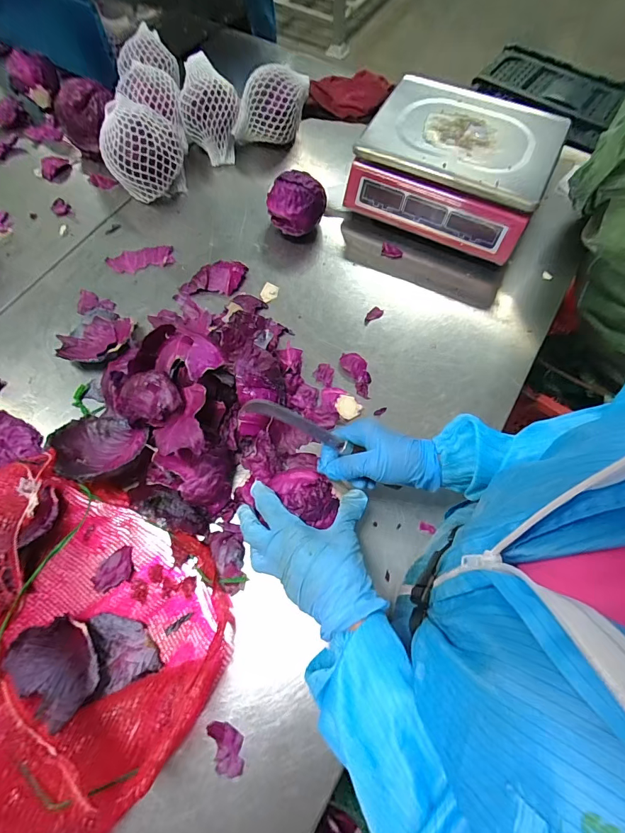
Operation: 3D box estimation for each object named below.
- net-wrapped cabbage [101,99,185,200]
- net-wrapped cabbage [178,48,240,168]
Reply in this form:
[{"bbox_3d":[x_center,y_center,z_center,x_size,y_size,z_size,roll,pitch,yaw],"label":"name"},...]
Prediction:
[{"bbox_3d":[-0.288,-0.454,0.682,0.132,0.126,0.115,-14,68,-6],"label":"net-wrapped cabbage"},{"bbox_3d":[-0.188,-0.560,0.742,0.104,0.123,0.135,-10,68,-5],"label":"net-wrapped cabbage"}]

